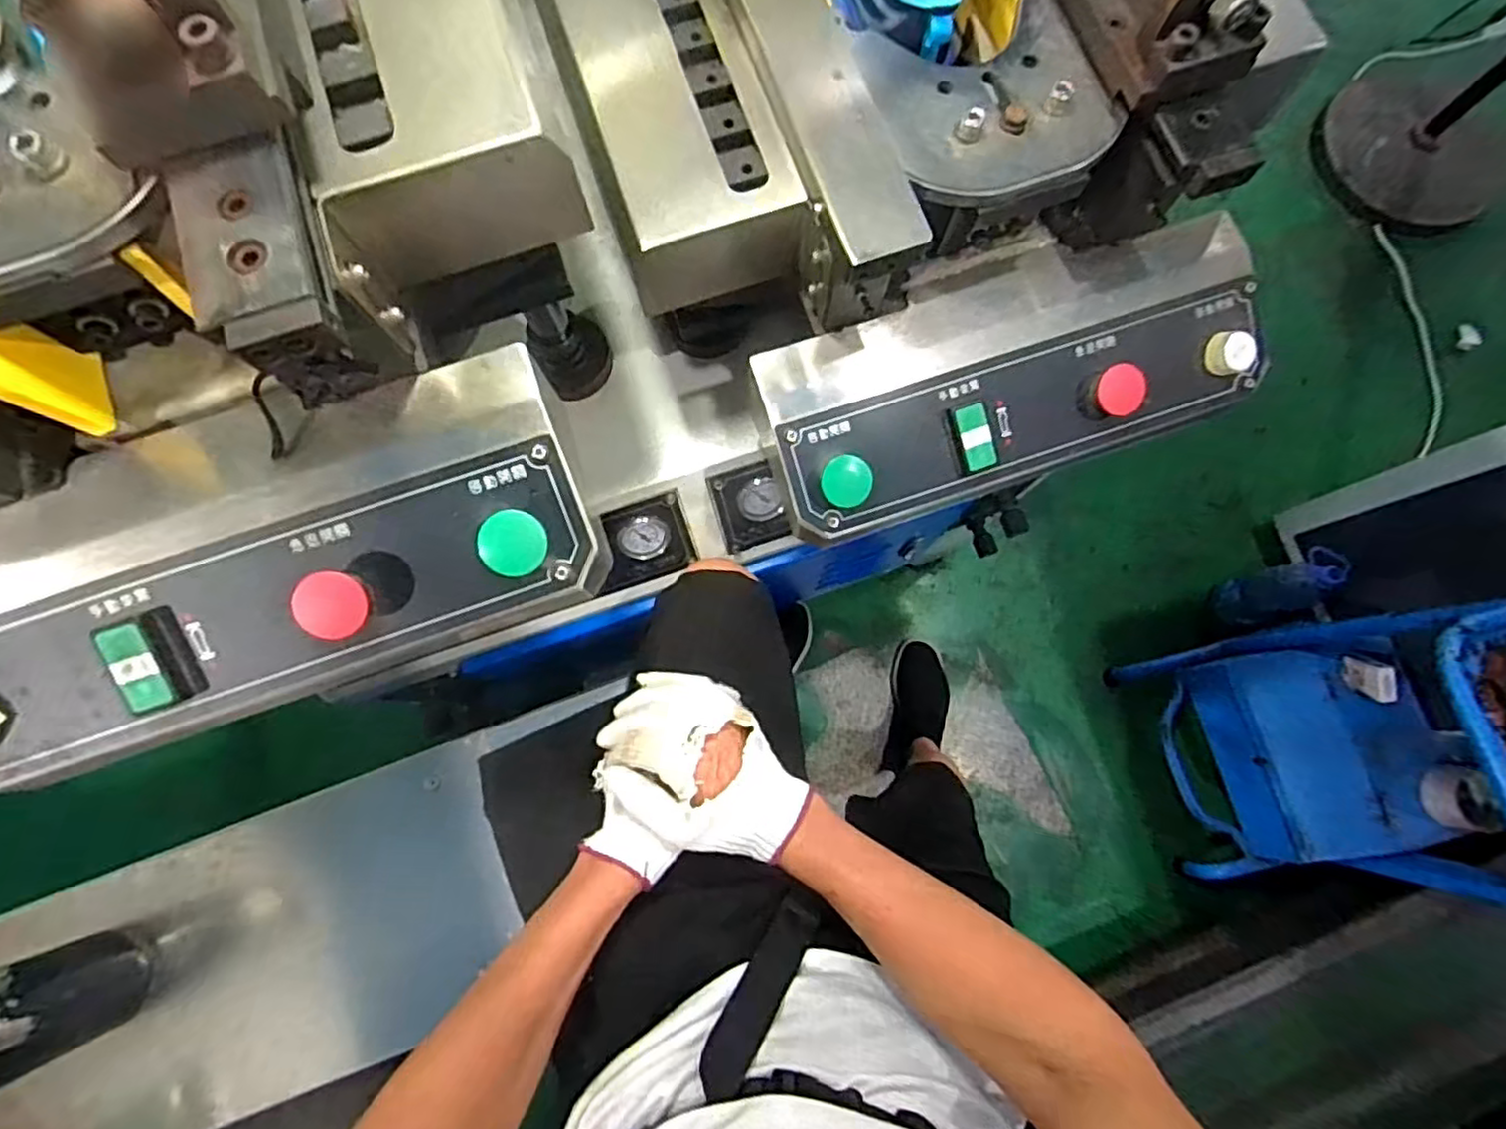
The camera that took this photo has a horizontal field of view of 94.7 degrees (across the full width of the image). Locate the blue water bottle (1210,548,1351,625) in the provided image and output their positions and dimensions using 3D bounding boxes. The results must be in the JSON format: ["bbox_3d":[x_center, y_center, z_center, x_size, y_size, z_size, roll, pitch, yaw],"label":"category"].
[{"bbox_3d":[1.008,0.052,1.345,0.106,0.259,0.105,0,78,0],"label":"blue water bottle"}]

